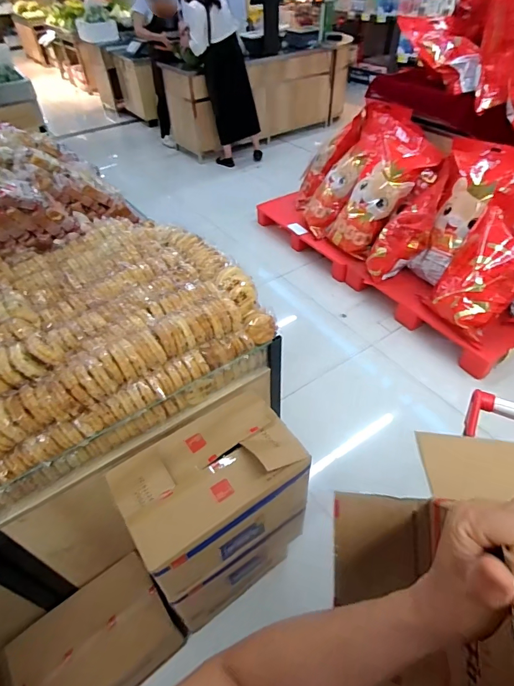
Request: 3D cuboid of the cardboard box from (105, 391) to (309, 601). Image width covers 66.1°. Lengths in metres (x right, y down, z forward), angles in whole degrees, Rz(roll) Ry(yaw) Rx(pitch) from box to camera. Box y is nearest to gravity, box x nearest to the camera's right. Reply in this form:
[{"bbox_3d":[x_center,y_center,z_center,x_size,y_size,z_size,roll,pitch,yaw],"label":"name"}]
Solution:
[{"bbox_3d":[-0.100,0.352,0.966,0.410,0.218,0.260,-27,50,-23],"label":"cardboard box"}]

